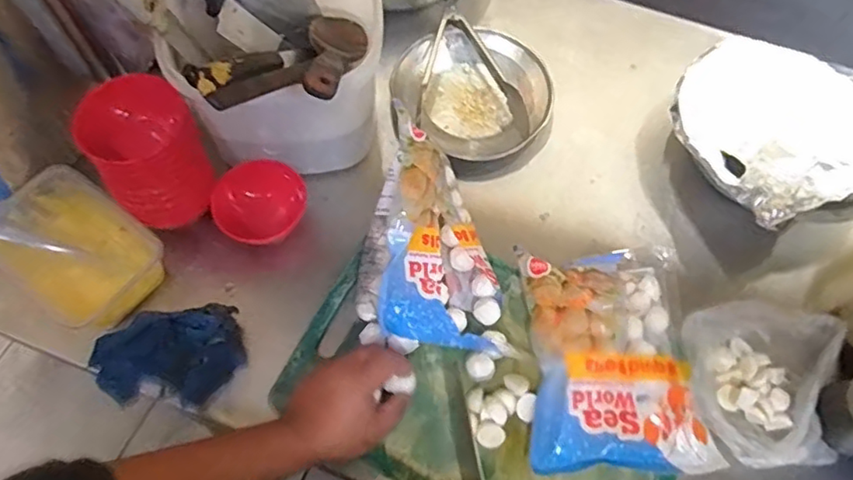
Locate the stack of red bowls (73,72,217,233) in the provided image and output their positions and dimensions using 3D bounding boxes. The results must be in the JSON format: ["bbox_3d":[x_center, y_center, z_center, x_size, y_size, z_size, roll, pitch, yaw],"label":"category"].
[{"bbox_3d":[-0.283,-0.090,0.626,0.108,0.118,0.102,-36,70,-17],"label":"stack of red bowls"}]

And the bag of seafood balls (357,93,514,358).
[{"bbox_3d":[0.007,-0.006,0.626,0.152,0.123,0.217,1,64,-1],"label":"bag of seafood balls"}]

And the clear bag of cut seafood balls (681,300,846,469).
[{"bbox_3d":[0.339,0.144,0.617,0.152,0.068,0.163,10,64,3],"label":"clear bag of cut seafood balls"}]

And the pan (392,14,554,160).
[{"bbox_3d":[0.053,-0.198,0.780,0.185,0.057,0.194,1,64,-1],"label":"pan"}]

